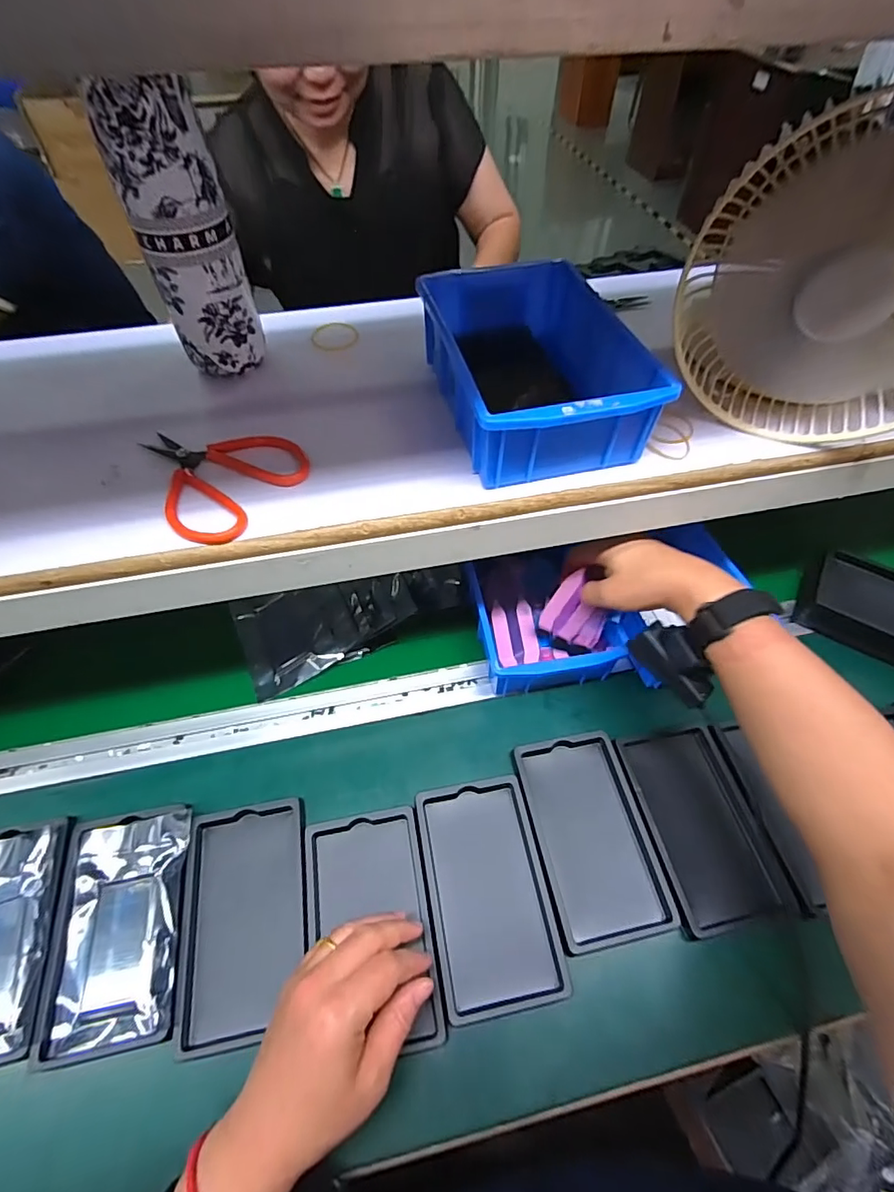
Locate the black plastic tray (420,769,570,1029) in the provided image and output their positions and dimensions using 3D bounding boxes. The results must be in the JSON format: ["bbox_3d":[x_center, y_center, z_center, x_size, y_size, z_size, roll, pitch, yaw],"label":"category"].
[{"bbox_3d":[0.032,0.237,0.416,0.091,0.023,0.160,-9,54,-6],"label":"black plastic tray"}]

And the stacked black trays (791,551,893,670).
[{"bbox_3d":[0.473,0.021,0.547,0.165,0.035,0.103,26,58,18],"label":"stacked black trays"}]

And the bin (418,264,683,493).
[{"bbox_3d":[0.062,-0.175,0.385,0.129,0.058,0.198,-12,55,-8],"label":"bin"}]

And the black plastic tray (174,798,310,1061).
[{"bbox_3d":[-0.156,0.247,0.399,0.092,0.013,0.156,-9,54,-6],"label":"black plastic tray"}]

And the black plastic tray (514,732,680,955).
[{"bbox_3d":[0.120,0.202,0.439,0.095,0.023,0.159,-10,54,-7],"label":"black plastic tray"}]

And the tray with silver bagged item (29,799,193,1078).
[{"bbox_3d":[-0.252,0.252,0.396,0.095,0.020,0.156,-9,54,-6],"label":"tray with silver bagged item"}]

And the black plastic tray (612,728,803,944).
[{"bbox_3d":[0.218,0.195,0.443,0.095,0.021,0.157,-8,54,-6],"label":"black plastic tray"}]

